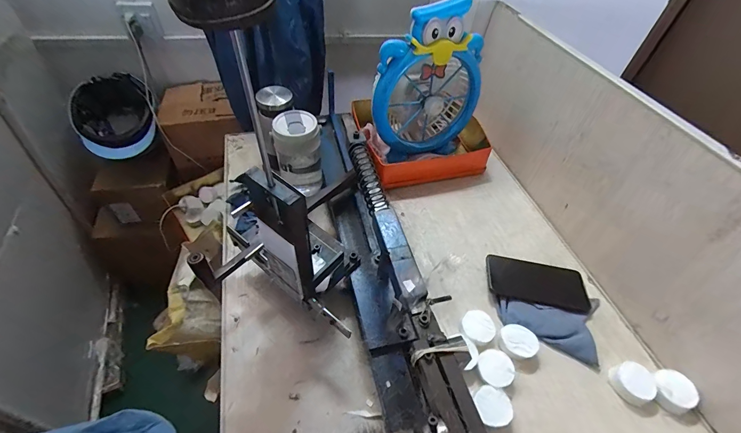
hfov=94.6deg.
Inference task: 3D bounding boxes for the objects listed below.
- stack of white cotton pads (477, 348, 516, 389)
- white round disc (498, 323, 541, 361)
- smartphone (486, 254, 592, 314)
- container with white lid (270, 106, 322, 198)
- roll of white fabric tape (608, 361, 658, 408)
[{"bbox_3d":[0.170,0.209,0.468,0.047,0.023,0.048,-16,52,-15],"label":"stack of white cotton pads"},{"bbox_3d":[0.213,0.181,0.492,0.051,0.022,0.046,14,51,10],"label":"white round disc"},{"bbox_3d":[0.271,0.107,0.563,0.155,0.016,0.088,10,50,6],"label":"smartphone"},{"bbox_3d":[-0.130,-0.112,0.637,0.079,0.151,0.065,-6,50,-8],"label":"container with white lid"},{"bbox_3d":[0.354,0.227,0.464,0.052,0.024,0.047,-24,55,-21],"label":"roll of white fabric tape"}]

